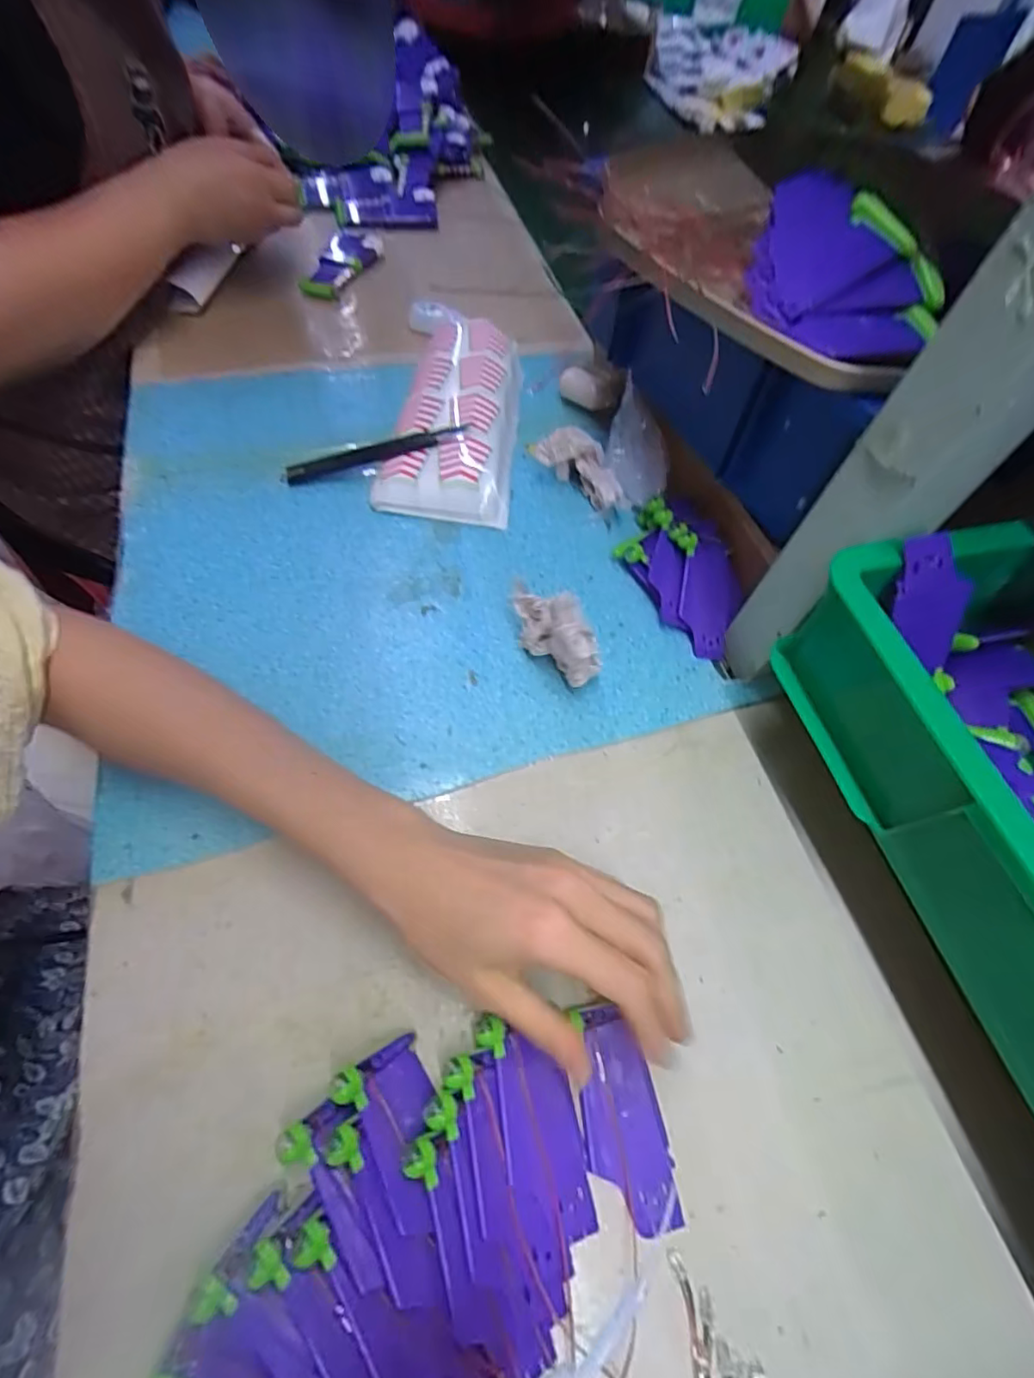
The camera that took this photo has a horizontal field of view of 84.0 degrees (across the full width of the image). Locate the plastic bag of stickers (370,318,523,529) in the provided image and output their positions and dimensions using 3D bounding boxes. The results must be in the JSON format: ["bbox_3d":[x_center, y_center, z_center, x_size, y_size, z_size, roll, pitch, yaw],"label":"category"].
[{"bbox_3d":[-0.055,-0.248,0.506,0.108,0.038,0.238,6,59,-2],"label":"plastic bag of stickers"}]

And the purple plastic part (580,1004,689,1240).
[{"bbox_3d":[0.049,0.201,0.271,0.038,0.005,0.089,-11,65,-10],"label":"purple plastic part"}]

